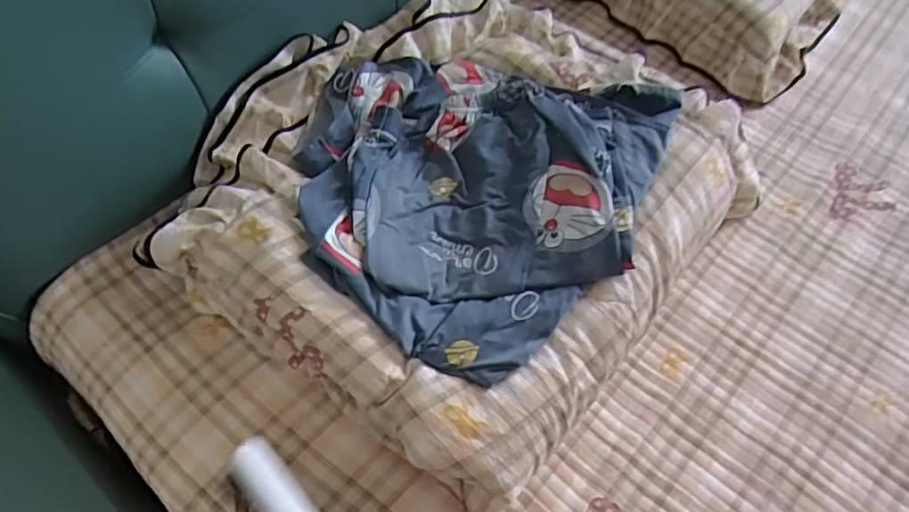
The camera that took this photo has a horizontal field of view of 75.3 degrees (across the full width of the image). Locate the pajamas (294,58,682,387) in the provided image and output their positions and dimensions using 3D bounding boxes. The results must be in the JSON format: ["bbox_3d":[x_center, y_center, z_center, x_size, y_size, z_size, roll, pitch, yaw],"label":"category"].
[{"bbox_3d":[0.013,-0.072,0.635,0.407,0.040,0.384,13,59,7],"label":"pajamas"}]

